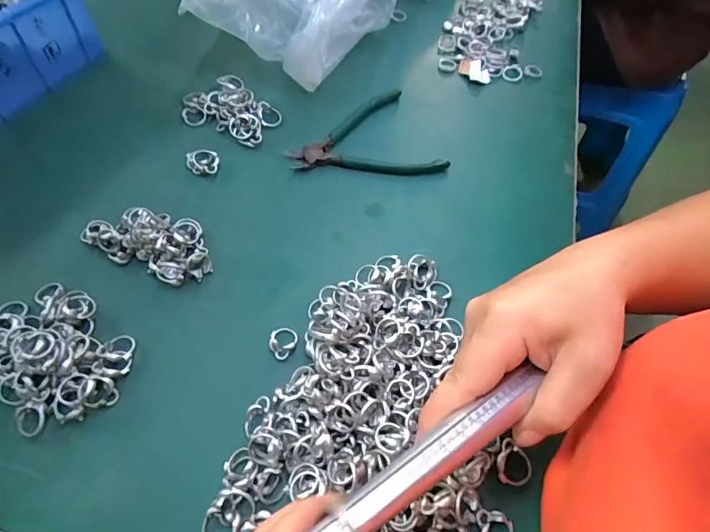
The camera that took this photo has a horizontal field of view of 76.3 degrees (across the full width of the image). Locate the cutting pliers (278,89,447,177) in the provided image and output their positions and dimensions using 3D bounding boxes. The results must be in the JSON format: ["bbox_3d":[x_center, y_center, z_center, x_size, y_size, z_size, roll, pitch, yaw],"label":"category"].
[{"bbox_3d":[0.012,-0.136,0.455,0.150,0.011,0.111,2,58,-1],"label":"cutting pliers"}]

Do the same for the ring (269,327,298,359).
[{"bbox_3d":[-0.054,0.056,0.336,0.020,0.008,0.024,18,59,8],"label":"ring"}]

